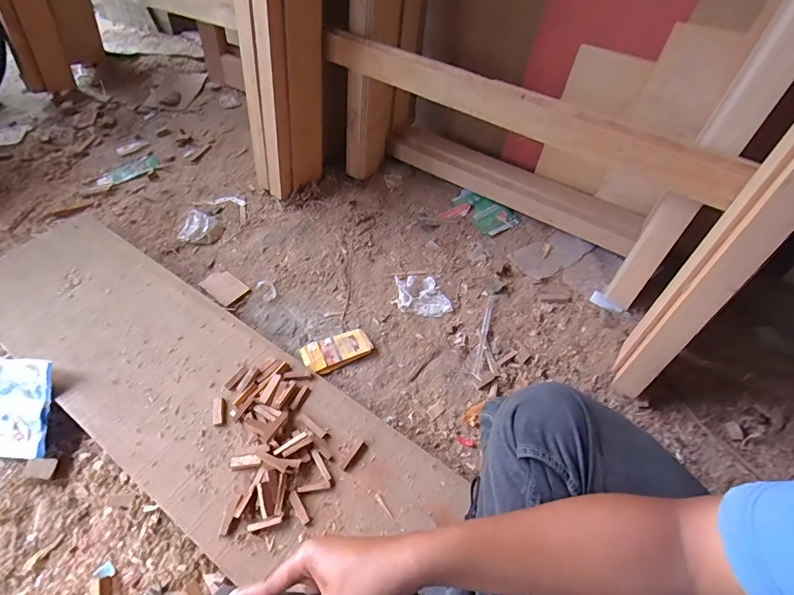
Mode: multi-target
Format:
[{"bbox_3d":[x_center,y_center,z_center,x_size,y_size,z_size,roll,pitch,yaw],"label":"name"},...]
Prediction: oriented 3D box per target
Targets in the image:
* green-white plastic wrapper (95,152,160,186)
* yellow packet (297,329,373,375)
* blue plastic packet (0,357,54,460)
[{"bbox_3d":[-0.709,-0.337,1.102,0.080,0.008,0.155,37,60,24],"label":"green-white plastic wrapper"},{"bbox_3d":[-0.110,0.099,0.767,0.123,0.017,0.063,-22,56,-17],"label":"yellow packet"},{"bbox_3d":[-0.643,0.176,0.678,0.197,0.022,0.153,3,78,15],"label":"blue plastic packet"}]

